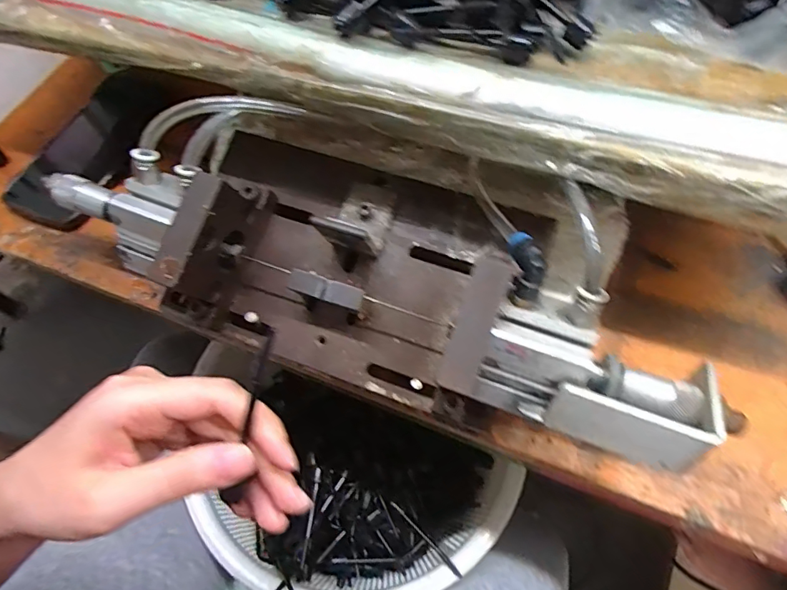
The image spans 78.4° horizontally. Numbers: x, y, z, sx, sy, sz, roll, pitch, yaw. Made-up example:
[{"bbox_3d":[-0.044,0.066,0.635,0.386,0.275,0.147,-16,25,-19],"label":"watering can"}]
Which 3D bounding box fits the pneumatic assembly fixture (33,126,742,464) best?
[{"bbox_3d":[-0.023,-0.022,0.320,0.424,0.109,0.139,18,65,12],"label":"pneumatic assembly fixture"}]

